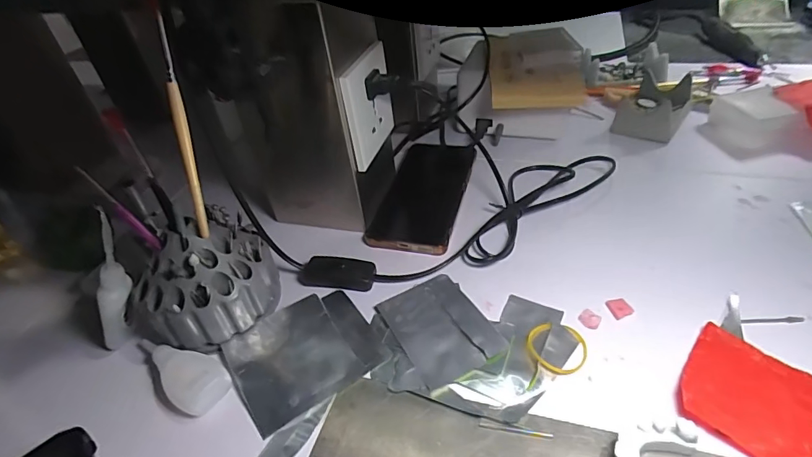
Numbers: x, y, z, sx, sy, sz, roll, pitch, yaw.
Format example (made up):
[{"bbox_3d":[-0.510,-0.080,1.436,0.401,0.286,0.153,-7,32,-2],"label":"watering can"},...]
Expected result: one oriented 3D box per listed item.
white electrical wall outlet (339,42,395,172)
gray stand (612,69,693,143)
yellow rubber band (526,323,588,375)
[{"bbox_3d":[-0.032,-0.110,0.411,0.011,0.083,0.085,7,42,16],"label":"white electrical wall outlet"},{"bbox_3d":[0.296,-0.146,0.545,0.063,0.037,0.103,22,48,30],"label":"gray stand"},{"bbox_3d":[0.106,0.083,0.323,0.040,0.005,0.042,8,42,17],"label":"yellow rubber band"}]

